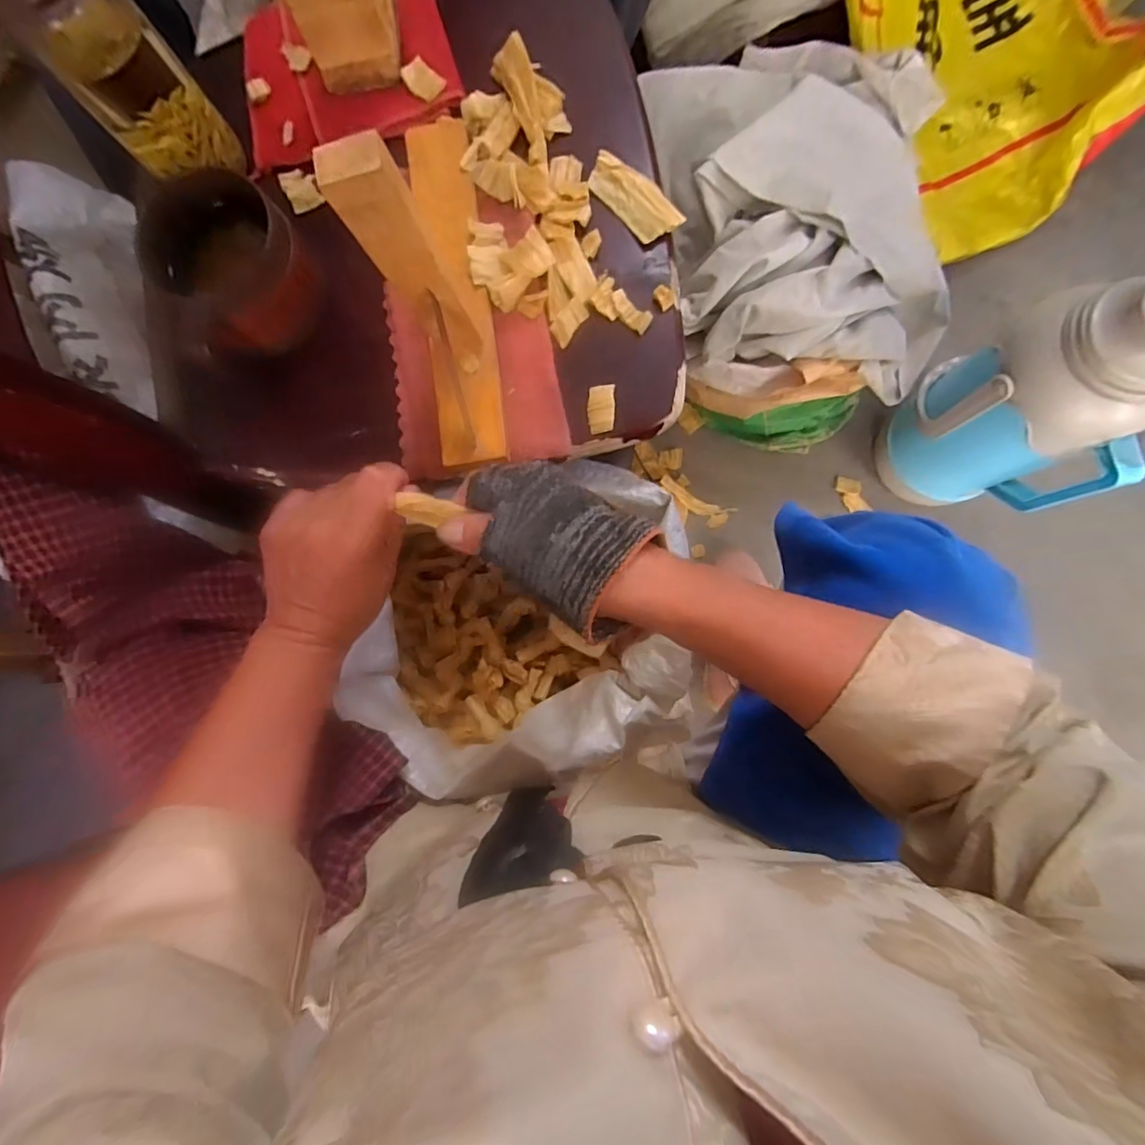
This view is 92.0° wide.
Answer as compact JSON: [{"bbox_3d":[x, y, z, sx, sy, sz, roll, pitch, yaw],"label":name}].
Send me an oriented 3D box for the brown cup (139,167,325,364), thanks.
[{"bbox_3d":[-0.242,-0.208,0.396,0.090,0.079,0.113,35,86,6],"label":"brown cup"}]

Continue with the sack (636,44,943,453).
[{"bbox_3d":[0.284,-0.417,0.735,0.346,0.257,0.436,-13,82,1],"label":"sack"}]

